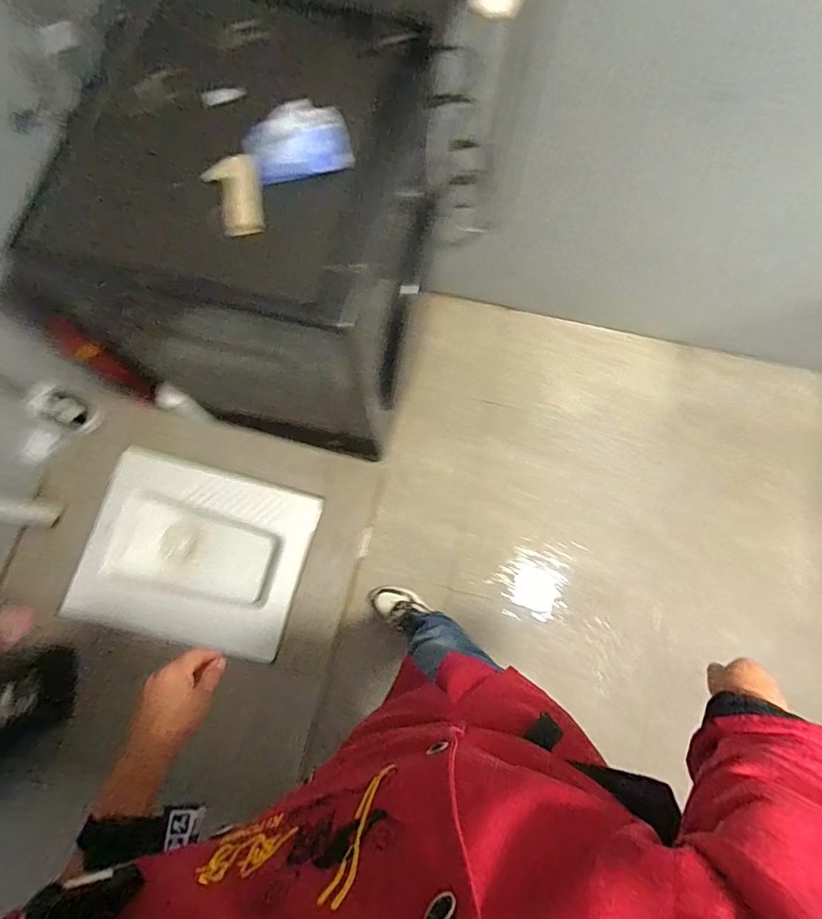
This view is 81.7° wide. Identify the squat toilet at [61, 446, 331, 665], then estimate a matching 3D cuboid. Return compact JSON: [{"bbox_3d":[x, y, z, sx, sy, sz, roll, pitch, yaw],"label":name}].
[{"bbox_3d":[-0.594,0.288,1.434,0.594,0.314,0.463,14,78,3],"label":"squat toilet"}]

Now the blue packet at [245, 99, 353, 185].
[{"bbox_3d":[-0.170,-0.482,0.723,0.151,0.023,0.093,-19,120,-9],"label":"blue packet"}]

